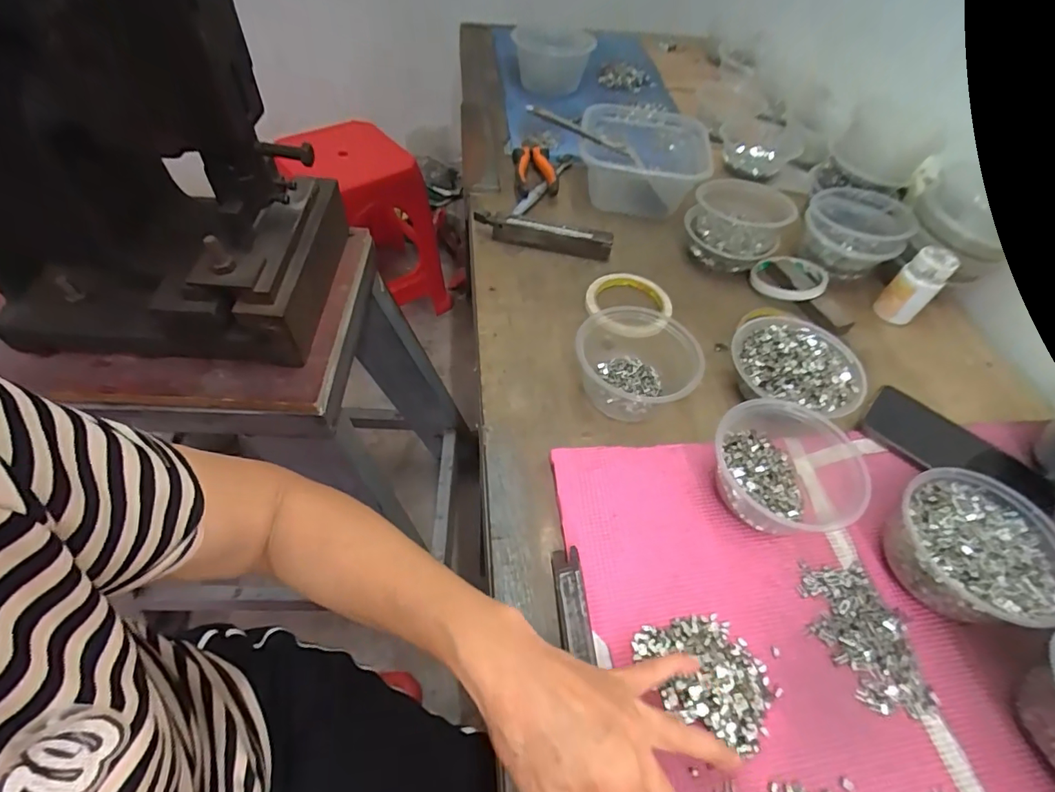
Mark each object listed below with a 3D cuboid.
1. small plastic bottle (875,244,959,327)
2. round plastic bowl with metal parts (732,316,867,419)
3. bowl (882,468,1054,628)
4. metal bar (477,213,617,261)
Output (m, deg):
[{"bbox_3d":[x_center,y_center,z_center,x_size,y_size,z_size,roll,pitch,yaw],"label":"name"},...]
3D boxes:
[{"bbox_3d":[0.446,-0.127,0.577,0.040,0.079,0.045,-37,63,-27],"label":"small plastic bottle"},{"bbox_3d":[0.258,-0.024,0.491,0.113,0.053,0.120,-7,54,-11],"label":"round plastic bowl with metal parts"},{"bbox_3d":[0.338,0.120,0.383,0.110,0.052,0.110,2,53,-2],"label":"bowl"},{"bbox_3d":[0.021,-0.198,0.617,0.165,0.035,0.020,13,53,6],"label":"metal bar"}]

